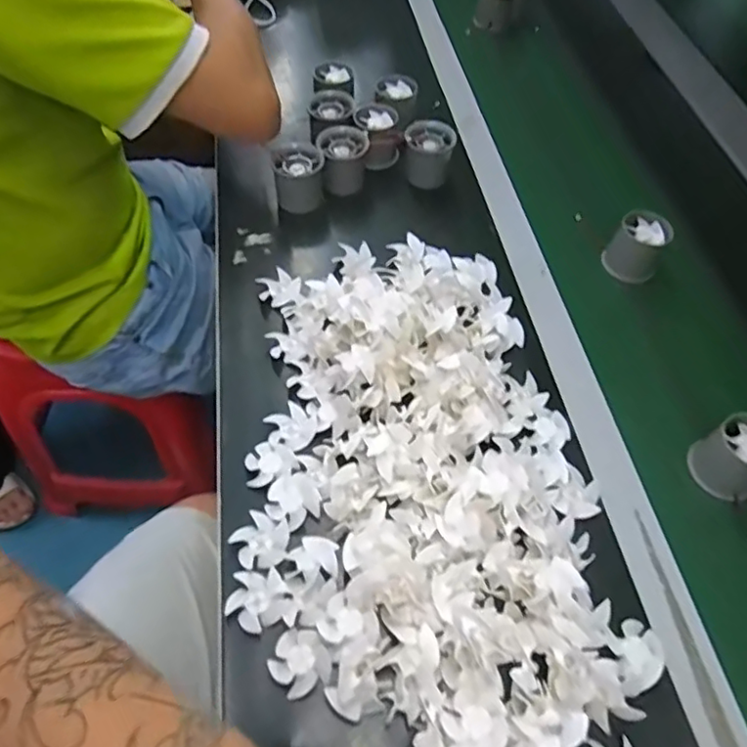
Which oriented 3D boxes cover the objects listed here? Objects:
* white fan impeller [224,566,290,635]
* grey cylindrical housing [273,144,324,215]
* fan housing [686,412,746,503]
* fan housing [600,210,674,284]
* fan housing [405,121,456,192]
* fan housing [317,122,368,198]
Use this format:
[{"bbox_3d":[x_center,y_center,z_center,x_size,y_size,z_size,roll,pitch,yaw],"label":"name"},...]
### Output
[{"bbox_3d":[-0.083,0.161,0.435,0.039,0.009,0.041,1,55,-2],"label":"white fan impeller"},{"bbox_3d":[-0.083,-0.217,0.684,0.052,0.056,0.048,-6,56,-7],"label":"grey cylindrical housing"},{"bbox_3d":[0.298,0.068,0.498,0.055,0.052,0.052,1,55,-2],"label":"fan housing"},{"bbox_3d":[0.275,-0.131,0.635,0.052,0.054,0.049,1,55,-2],"label":"fan housing"},{"bbox_3d":[0.063,-0.246,0.705,0.055,0.064,0.050,6,55,1],"label":"fan housing"},{"bbox_3d":[-0.035,-0.238,0.693,0.056,0.058,0.057,2,55,-2],"label":"fan housing"}]

